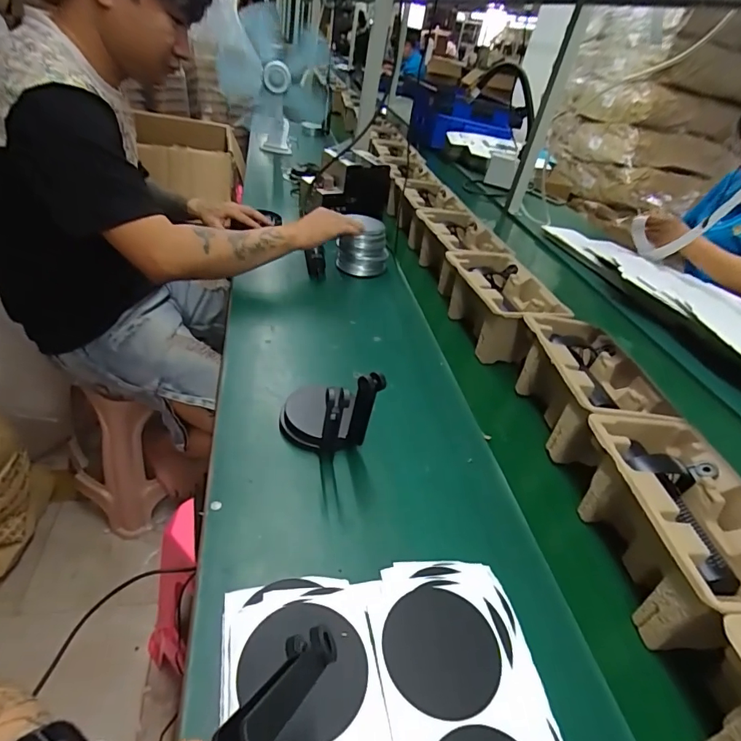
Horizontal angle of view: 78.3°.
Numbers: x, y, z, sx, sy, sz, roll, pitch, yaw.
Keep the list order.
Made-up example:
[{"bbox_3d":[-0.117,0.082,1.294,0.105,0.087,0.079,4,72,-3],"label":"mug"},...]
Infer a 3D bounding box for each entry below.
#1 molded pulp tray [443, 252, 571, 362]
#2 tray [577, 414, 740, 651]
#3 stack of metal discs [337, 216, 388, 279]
[{"bbox_3d":[0.226,-0.127,0.832,0.146,0.103,0.263,-5,39,-19],"label":"molded pulp tray"},{"bbox_3d":[0.323,0.162,0.484,0.147,0.099,0.224,2,37,-11],"label":"tray"},{"bbox_3d":[-0.019,-0.270,0.982,0.105,0.106,0.127,3,42,-13],"label":"stack of metal discs"}]

